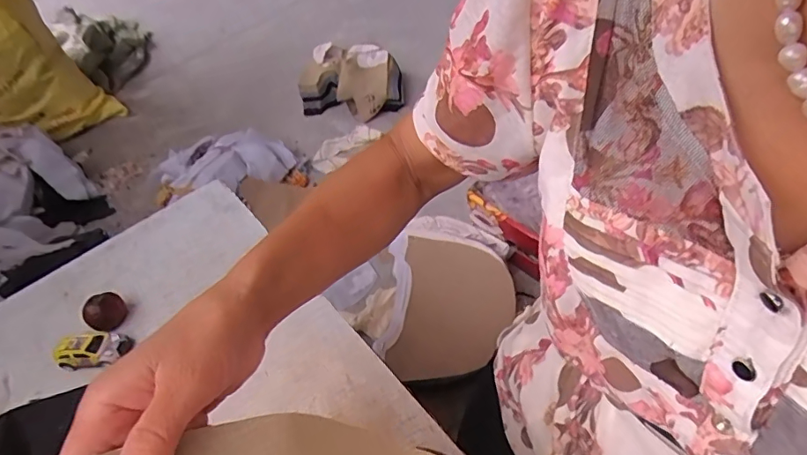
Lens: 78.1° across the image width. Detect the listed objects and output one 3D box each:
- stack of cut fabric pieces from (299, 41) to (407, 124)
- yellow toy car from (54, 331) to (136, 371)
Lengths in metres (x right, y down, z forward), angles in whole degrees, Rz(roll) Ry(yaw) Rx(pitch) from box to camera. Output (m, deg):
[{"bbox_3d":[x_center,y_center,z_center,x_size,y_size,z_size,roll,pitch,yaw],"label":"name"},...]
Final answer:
[{"bbox_3d":[-0.147,-0.410,1.414,0.290,0.157,0.178,9,52,19],"label":"stack of cut fabric pieces"},{"bbox_3d":[-0.288,0.110,0.458,0.066,0.022,0.031,-7,48,6],"label":"yellow toy car"}]

